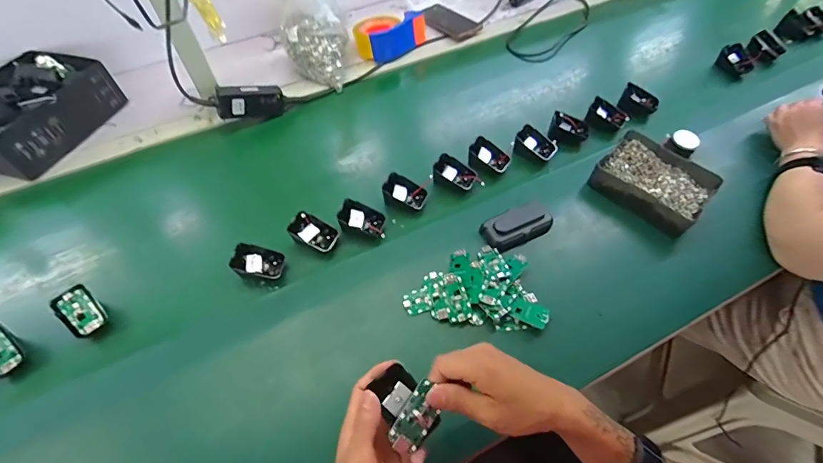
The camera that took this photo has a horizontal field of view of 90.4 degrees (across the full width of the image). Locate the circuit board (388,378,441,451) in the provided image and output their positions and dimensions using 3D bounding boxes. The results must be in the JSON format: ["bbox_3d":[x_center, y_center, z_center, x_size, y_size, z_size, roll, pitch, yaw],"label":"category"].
[{"bbox_3d":[0.007,0.165,0.369,0.032,0.009,0.054,39,74,-12],"label":"circuit board"}]

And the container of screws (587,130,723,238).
[{"bbox_3d":[0.384,-0.079,0.650,0.157,0.047,0.120,37,64,25],"label":"container of screws"}]

